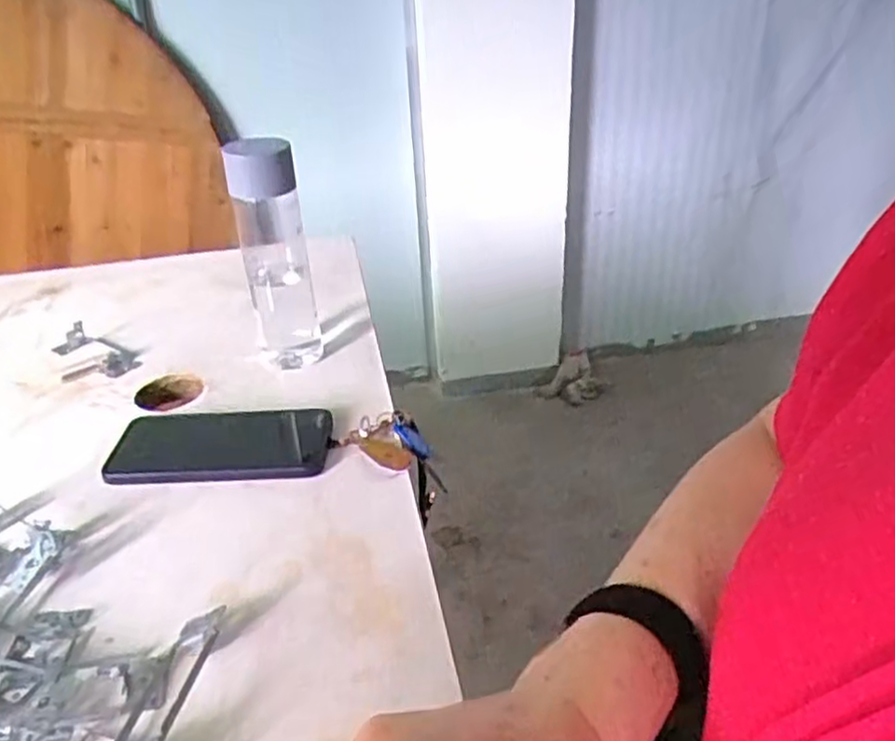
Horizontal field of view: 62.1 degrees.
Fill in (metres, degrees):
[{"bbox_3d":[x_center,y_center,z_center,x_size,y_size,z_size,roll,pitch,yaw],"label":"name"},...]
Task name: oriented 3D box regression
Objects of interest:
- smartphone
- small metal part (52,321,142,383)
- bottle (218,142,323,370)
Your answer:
[{"bbox_3d":[-0.174,0.055,0.572,0.161,0.018,0.068,-3,31,0],"label":"smartphone"},{"bbox_3d":[-0.346,-0.019,0.717,0.064,0.021,0.100,-24,37,-31],"label":"small metal part"},{"bbox_3d":[-0.153,-0.104,0.662,0.057,0.206,0.063,-10,32,-12],"label":"bottle"}]

